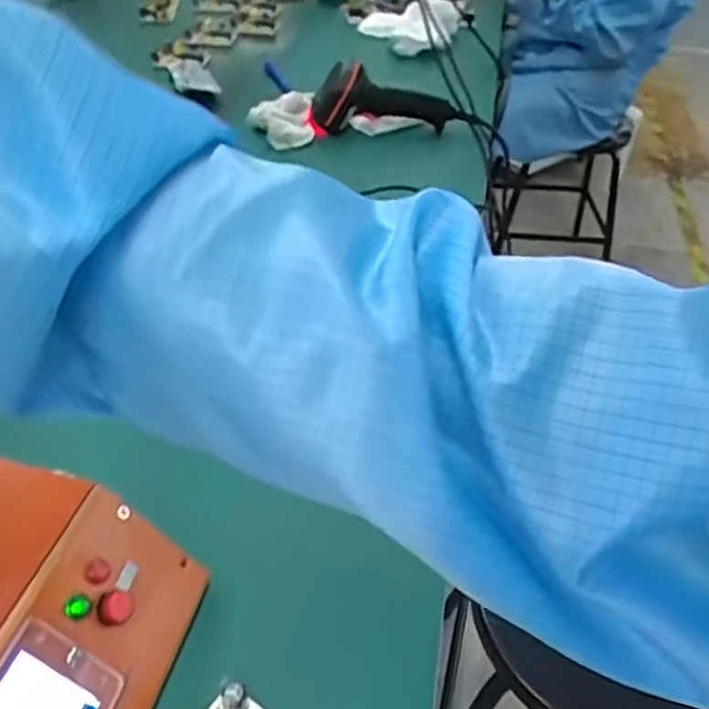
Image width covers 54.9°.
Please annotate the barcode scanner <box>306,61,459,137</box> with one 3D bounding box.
[{"bbox_3d":[0.031,-0.317,0.848,0.169,0.089,0.079,-3,42,-7],"label":"barcode scanner"}]

